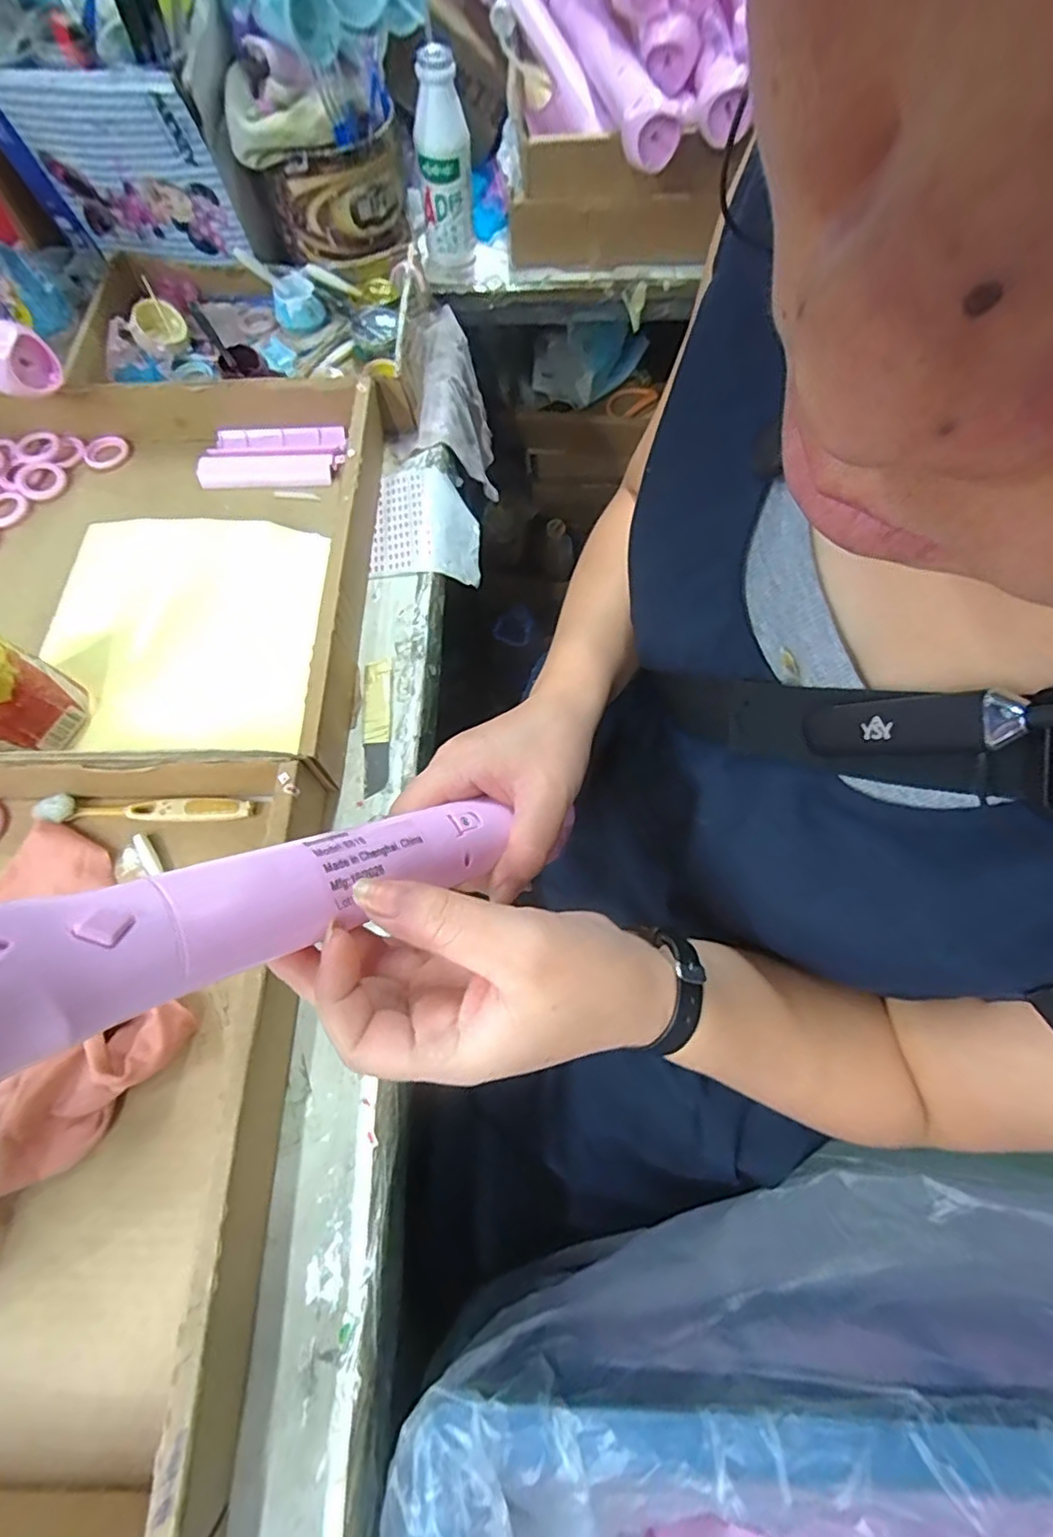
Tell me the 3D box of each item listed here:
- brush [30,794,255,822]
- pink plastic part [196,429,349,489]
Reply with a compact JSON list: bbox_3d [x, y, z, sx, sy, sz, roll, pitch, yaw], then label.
[{"bbox_3d":[-0.248,0.027,0.390,0.137,0.014,0.017,-1,68,-1],"label":"brush"},{"bbox_3d":[-0.218,-0.271,0.517,0.121,0.016,0.060,0,68,0],"label":"pink plastic part"}]

